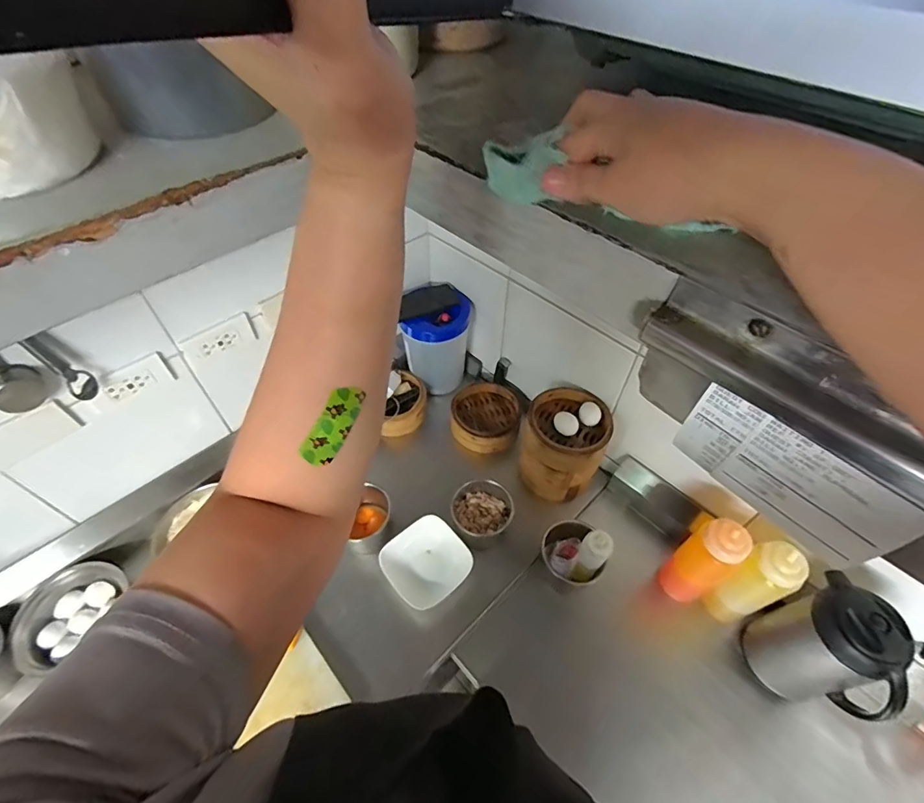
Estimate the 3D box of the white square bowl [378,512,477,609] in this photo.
[{"bbox_3d":[-0.069,0.318,0.901,0.156,0.051,0.152,-37,60,-27],"label":"white square bowl"}]

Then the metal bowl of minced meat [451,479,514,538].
[{"bbox_3d":[0.042,0.231,0.953,0.119,0.084,0.124,0,51,-1],"label":"metal bowl of minced meat"}]

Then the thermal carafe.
[{"bbox_3d":[0.559,0.382,0.701,0.142,0.242,0.113,33,58,23],"label":"thermal carafe"}]

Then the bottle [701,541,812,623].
[{"bbox_3d":[0.488,0.317,0.782,0.077,0.232,0.072,0,51,-1],"label":"bottle"}]

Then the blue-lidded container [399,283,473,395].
[{"bbox_3d":[-0.062,-0.154,1.149,0.160,0.237,0.160,3,51,2],"label":"blue-lidded container"}]

